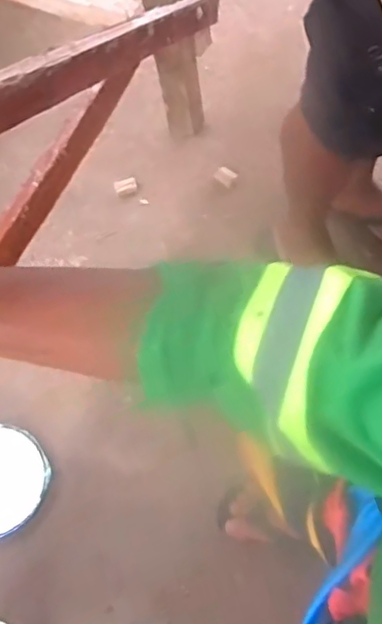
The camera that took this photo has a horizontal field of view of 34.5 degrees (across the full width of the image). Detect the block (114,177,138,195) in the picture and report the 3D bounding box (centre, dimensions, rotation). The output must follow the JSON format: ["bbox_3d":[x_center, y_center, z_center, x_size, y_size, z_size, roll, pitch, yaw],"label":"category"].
[{"bbox_3d":[-0.123,-0.239,1.175,0.044,0.011,0.032,-21,63,-8],"label":"block"}]

